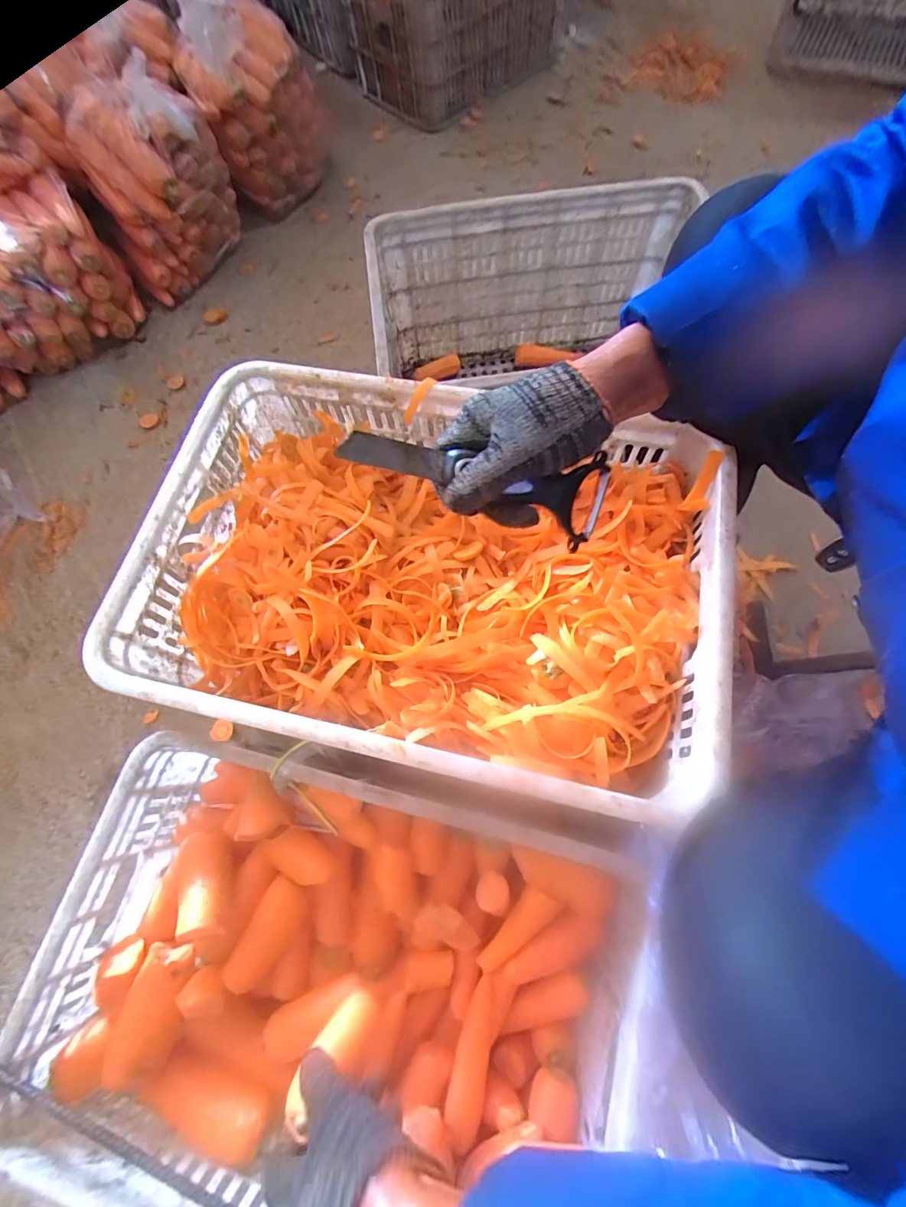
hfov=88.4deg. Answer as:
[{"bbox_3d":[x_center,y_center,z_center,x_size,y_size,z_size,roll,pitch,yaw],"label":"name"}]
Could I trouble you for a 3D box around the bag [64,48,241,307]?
[{"bbox_3d":[-0.680,-0.976,1.088,0.316,0.326,0.243,-28,71,-8],"label":"bag"}]

